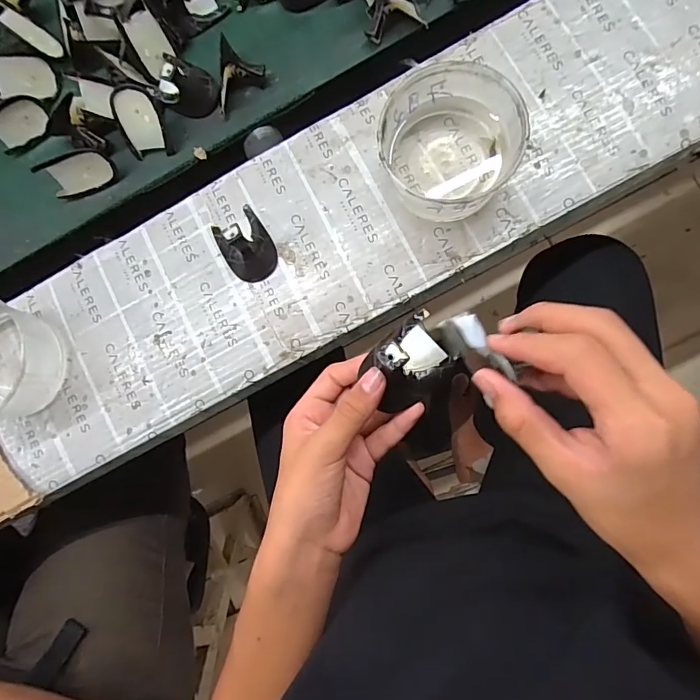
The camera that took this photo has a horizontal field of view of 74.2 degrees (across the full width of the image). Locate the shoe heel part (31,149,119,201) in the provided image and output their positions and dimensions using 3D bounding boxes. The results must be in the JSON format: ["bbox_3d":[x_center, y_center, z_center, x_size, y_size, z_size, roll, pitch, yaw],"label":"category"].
[{"bbox_3d":[-0.275,-0.181,0.474,0.068,0.046,0.023,-20,46,-1],"label":"shoe heel part"}]

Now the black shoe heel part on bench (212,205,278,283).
[{"bbox_3d":[-0.101,-0.101,0.422,0.047,0.045,0.068,-32,83,2],"label":"black shoe heel part on bench"}]

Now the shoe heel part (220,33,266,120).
[{"bbox_3d":[-0.113,-0.271,0.467,0.045,0.042,0.063,14,87,7],"label":"shoe heel part"}]

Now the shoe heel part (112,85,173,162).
[{"bbox_3d":[-0.210,-0.231,0.465,0.045,0.045,0.052,-8,84,5],"label":"shoe heel part"}]

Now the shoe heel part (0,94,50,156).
[{"bbox_3d":[-0.348,-0.238,0.487,0.063,0.046,0.013,-36,51,-5],"label":"shoe heel part"}]

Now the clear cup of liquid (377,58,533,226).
[{"bbox_3d":[0.087,-0.178,0.401,0.108,0.059,0.109,0,85,6],"label":"clear cup of liquid"}]

